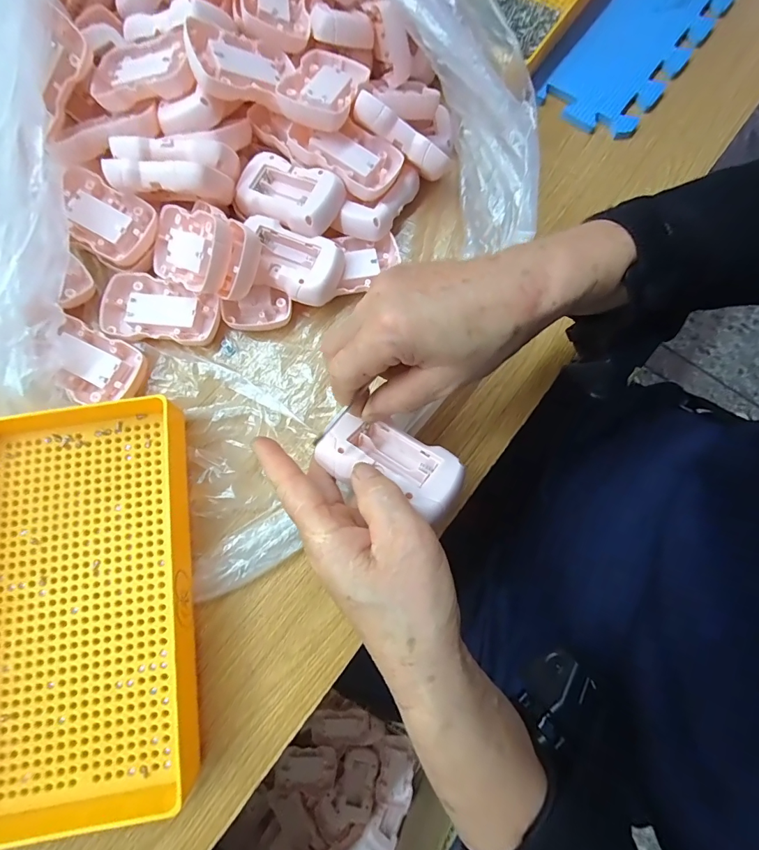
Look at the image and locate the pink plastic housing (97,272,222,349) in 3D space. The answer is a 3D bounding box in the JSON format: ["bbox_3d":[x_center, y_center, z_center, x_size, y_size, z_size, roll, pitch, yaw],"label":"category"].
[{"bbox_3d":[-0.173,-0.090,0.327,0.092,0.014,0.053,10,76,1],"label":"pink plastic housing"}]

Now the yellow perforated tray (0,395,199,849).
[{"bbox_3d":[-0.209,0.110,0.267,0.168,0.036,0.254,-9,77,-4],"label":"yellow perforated tray"}]

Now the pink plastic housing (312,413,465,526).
[{"bbox_3d":[0.006,0.025,0.248,0.081,0.027,0.048,26,49,15],"label":"pink plastic housing"}]

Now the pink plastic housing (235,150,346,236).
[{"bbox_3d":[-0.074,-0.188,0.328,0.088,0.020,0.050,26,77,5],"label":"pink plastic housing"}]

